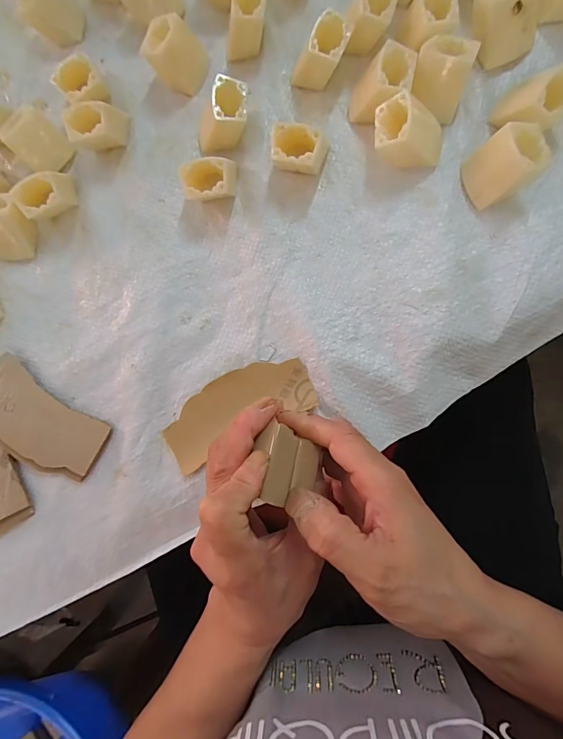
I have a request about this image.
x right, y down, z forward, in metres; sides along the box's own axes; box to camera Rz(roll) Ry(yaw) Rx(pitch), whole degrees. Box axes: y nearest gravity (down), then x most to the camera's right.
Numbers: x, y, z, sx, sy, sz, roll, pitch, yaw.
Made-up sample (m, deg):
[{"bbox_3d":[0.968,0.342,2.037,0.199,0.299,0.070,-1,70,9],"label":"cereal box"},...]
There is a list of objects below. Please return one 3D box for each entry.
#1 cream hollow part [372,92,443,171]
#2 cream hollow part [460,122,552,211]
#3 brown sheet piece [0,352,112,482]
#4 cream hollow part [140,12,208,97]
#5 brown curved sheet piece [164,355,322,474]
[{"bbox_3d":[0.089,-0.163,0.269,0.046,0.033,0.041,0,83,7],"label":"cream hollow part"},{"bbox_3d":[0.150,-0.135,0.257,0.042,0.033,0.038,-18,82,5],"label":"cream hollow part"},{"bbox_3d":[-0.191,0.036,0.292,0.126,0.011,0.054,33,89,10],"label":"brown sheet piece"},{"bbox_3d":[-0.084,-0.248,0.305,0.039,0.031,0.041,-1,83,7],"label":"cream hollow part"},{"bbox_3d":[-0.032,0.028,0.277,0.111,0.006,0.048,-29,81,3],"label":"brown curved sheet piece"}]

